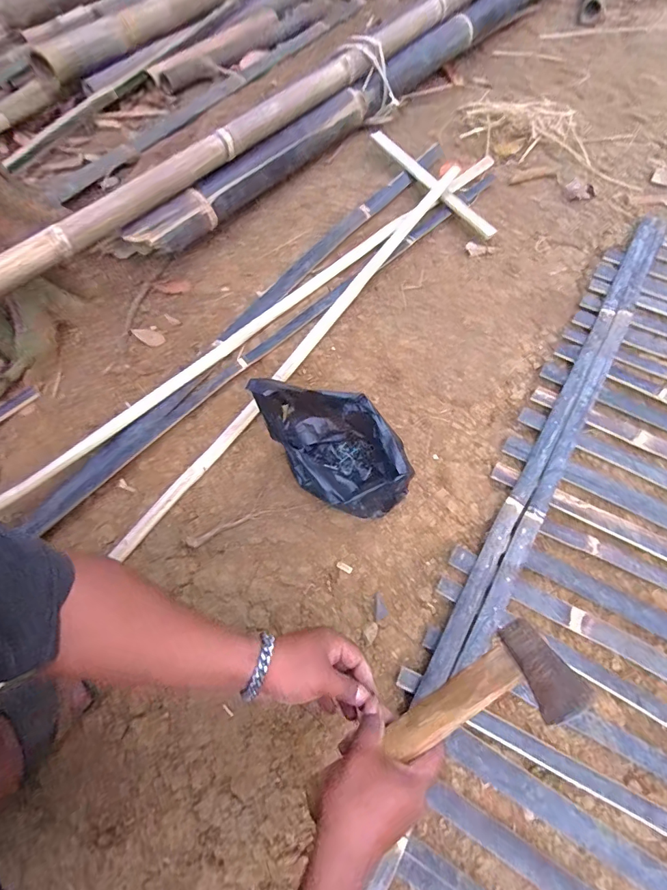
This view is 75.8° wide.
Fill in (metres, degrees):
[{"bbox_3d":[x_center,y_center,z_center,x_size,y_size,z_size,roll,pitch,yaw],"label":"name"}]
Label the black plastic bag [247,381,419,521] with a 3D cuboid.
[{"bbox_3d":[0.015,0.002,0.603,0.148,0.183,0.187,-36,67,-15],"label":"black plastic bag"}]

